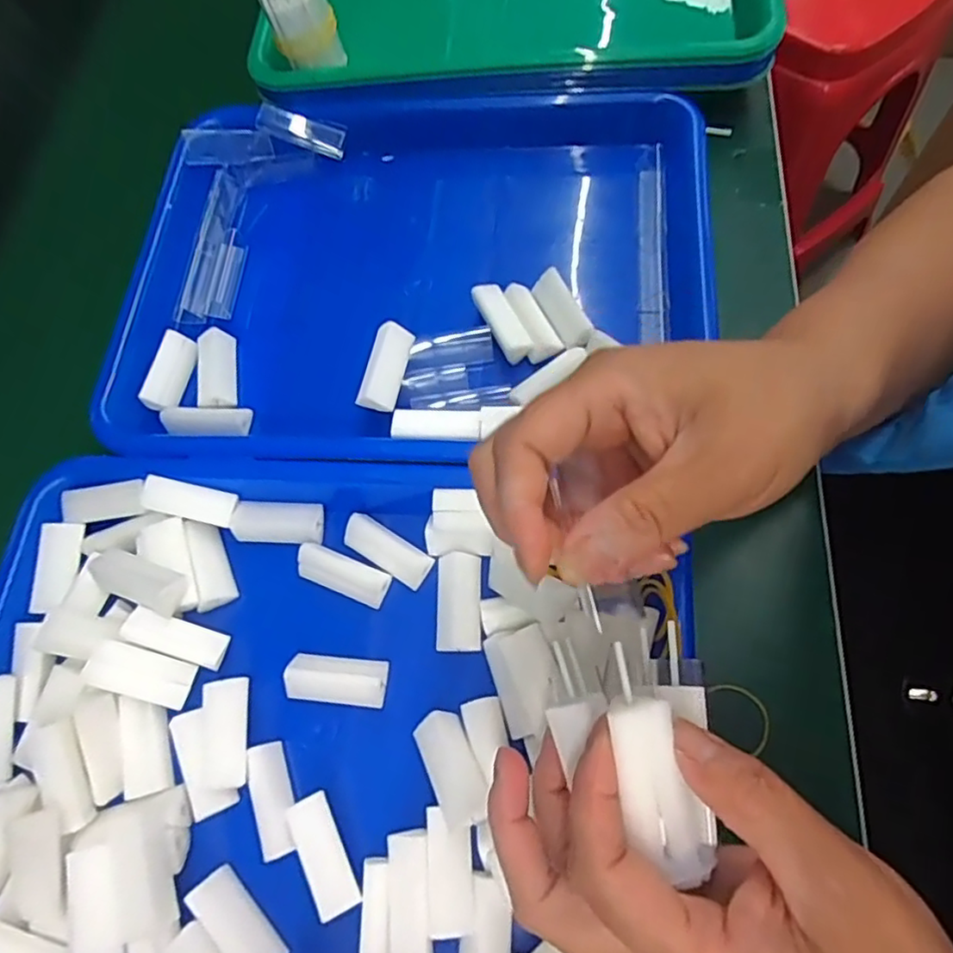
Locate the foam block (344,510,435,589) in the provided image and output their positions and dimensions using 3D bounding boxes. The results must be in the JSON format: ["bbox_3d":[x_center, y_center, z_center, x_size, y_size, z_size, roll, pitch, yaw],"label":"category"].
[{"bbox_3d":[-0.045,0.036,0.310,0.045,0.012,0.018,30,75,17],"label":"foam block"}]

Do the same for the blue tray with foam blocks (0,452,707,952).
[{"bbox_3d":[-0.076,0.111,0.277,0.320,0.032,0.247,3,68,4],"label":"blue tray with foam blocks"}]

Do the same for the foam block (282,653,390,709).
[{"bbox_3d":[-0.065,0.095,0.291,0.046,0.013,0.021,4,69,8],"label":"foam block"}]

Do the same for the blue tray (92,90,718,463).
[{"bbox_3d":[-0.035,-0.117,0.378,0.339,0.057,0.253,3,69,8],"label":"blue tray"}]

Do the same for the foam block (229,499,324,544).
[{"bbox_3d":[-0.102,0.024,0.324,0.046,0.011,0.020,3,69,8],"label":"foam block"}]

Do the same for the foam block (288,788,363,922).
[{"bbox_3d":[-0.065,0.158,0.260,0.018,0.007,0.044,-27,69,-8],"label":"foam block"}]

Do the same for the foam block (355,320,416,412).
[{"bbox_3d":[-0.048,-0.058,0.330,0.021,0.014,0.047,22,71,-19],"label":"foam block"}]

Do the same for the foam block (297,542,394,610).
[{"bbox_3d":[-0.066,0.048,0.309,0.047,0.012,0.018,20,72,14],"label":"foam block"}]

